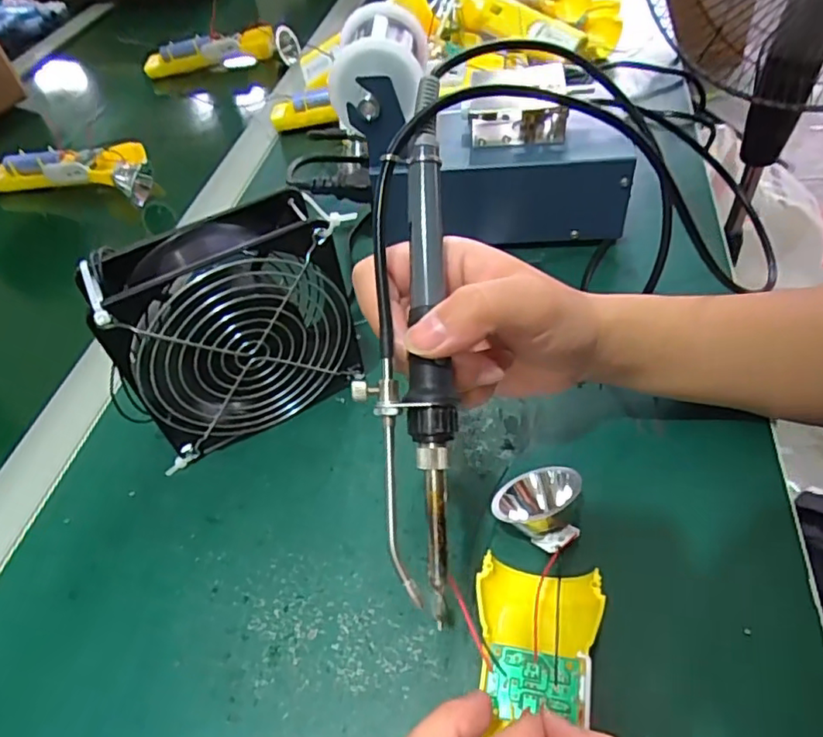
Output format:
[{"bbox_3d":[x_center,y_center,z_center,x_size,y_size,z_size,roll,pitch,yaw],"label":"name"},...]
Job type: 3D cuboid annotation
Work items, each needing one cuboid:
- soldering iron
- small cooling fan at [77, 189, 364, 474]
[{"bbox_3d":[-0.001,-0.009,0.231,0.034,0.020,0.201,0,83,6],"label":"soldering iron"},{"bbox_3d":[-0.093,-0.021,0.330,0.130,0.122,0.053,-24,51,-15],"label":"small cooling fan"}]

